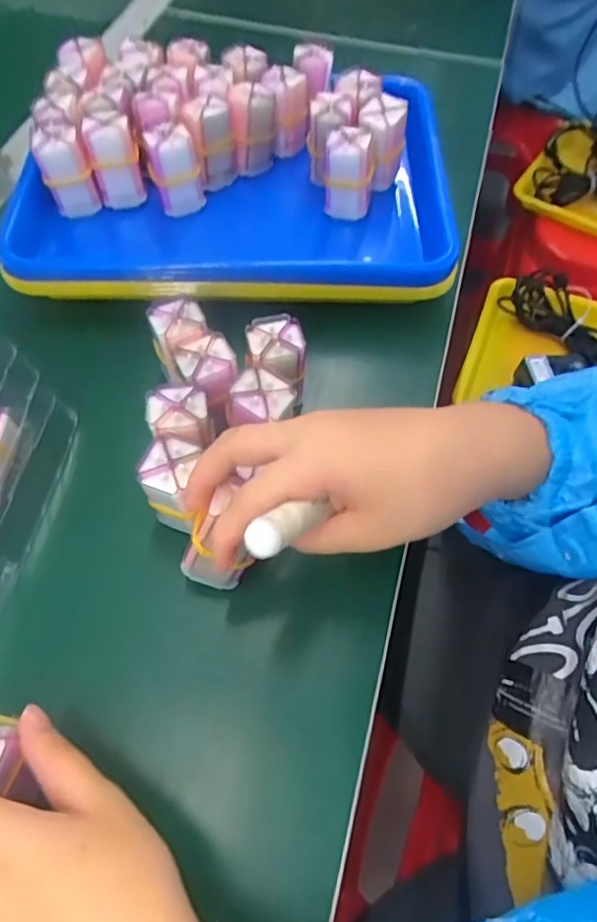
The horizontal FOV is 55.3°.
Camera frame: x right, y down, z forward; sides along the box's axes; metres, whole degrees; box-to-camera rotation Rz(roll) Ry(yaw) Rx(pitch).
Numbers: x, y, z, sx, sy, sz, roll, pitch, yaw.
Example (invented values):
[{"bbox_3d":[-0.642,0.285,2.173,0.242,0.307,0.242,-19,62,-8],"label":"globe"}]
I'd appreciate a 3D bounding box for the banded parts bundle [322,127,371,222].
[{"bbox_3d":[0.036,-0.213,0.428,0.034,0.059,0.033,-1,61,-1],"label":"banded parts bundle"}]

